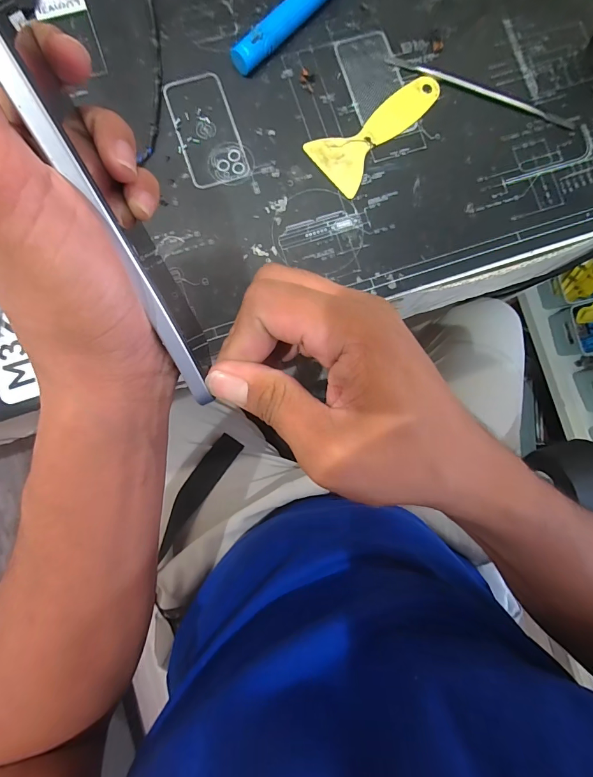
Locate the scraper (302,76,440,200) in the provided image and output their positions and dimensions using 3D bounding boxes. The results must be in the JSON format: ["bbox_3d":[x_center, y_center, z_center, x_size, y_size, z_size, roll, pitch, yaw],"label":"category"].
[{"bbox_3d":[0.070,-0.213,0.303,0.123,0.004,0.052,-40,89,-4],"label":"scraper"}]

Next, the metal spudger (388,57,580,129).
[{"bbox_3d":[0.157,-0.248,0.312,0.166,0.006,0.009,18,86,-1],"label":"metal spudger"}]

